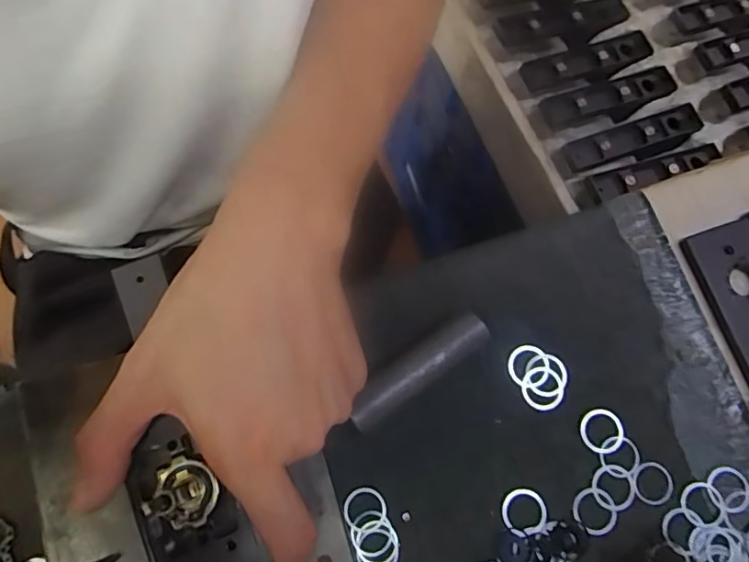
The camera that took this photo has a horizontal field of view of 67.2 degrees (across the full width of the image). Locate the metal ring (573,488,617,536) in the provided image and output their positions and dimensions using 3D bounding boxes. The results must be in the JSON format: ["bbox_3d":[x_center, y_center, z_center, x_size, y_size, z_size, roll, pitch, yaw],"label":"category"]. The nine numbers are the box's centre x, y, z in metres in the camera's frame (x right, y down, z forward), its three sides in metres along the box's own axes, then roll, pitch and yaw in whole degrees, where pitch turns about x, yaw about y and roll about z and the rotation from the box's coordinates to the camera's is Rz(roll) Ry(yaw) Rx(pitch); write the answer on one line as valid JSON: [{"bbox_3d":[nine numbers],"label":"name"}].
[{"bbox_3d":[0.127,0.133,0.325,0.024,0.004,0.025,1,74,-3],"label":"metal ring"}]

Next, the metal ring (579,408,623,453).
[{"bbox_3d":[0.136,0.089,0.337,0.025,0.004,0.026,1,74,-3],"label":"metal ring"}]

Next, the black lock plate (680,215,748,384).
[{"bbox_3d":[0.237,0.013,0.353,0.049,0.008,0.102,-17,75,-8],"label":"black lock plate"}]

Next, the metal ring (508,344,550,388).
[{"bbox_3d":[0.094,0.052,0.343,0.025,0.004,0.026,1,74,-3],"label":"metal ring"}]

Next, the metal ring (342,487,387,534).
[{"bbox_3d":[-0.005,0.129,0.317,0.024,0.004,0.024,2,74,-8],"label":"metal ring"}]

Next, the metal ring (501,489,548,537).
[{"bbox_3d":[0.086,0.132,0.322,0.025,0.004,0.025,1,74,-3],"label":"metal ring"}]

